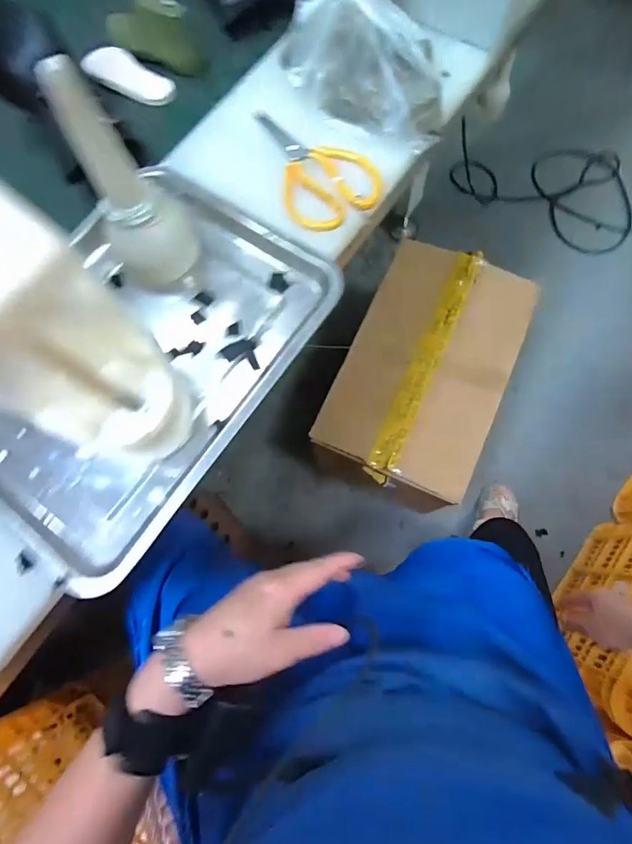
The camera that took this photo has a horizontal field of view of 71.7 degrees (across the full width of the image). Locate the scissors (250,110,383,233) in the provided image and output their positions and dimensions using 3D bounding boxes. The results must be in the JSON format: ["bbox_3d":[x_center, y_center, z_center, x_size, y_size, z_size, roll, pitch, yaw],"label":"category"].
[{"bbox_3d":[-0.008,-0.297,0.502,0.103,0.019,0.178,-31,75,-7],"label":"scissors"}]

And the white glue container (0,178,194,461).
[{"bbox_3d":[-0.229,-0.071,0.368,0.227,0.175,0.136,40,79,12],"label":"white glue container"}]

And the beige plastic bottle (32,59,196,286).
[{"bbox_3d":[-0.169,-0.207,0.401,0.069,0.193,0.073,14,75,6],"label":"beige plastic bottle"}]

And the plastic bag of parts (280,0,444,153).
[{"bbox_3d":[0.055,-0.405,0.484,0.218,0.098,0.091,35,78,11],"label":"plastic bag of parts"}]

